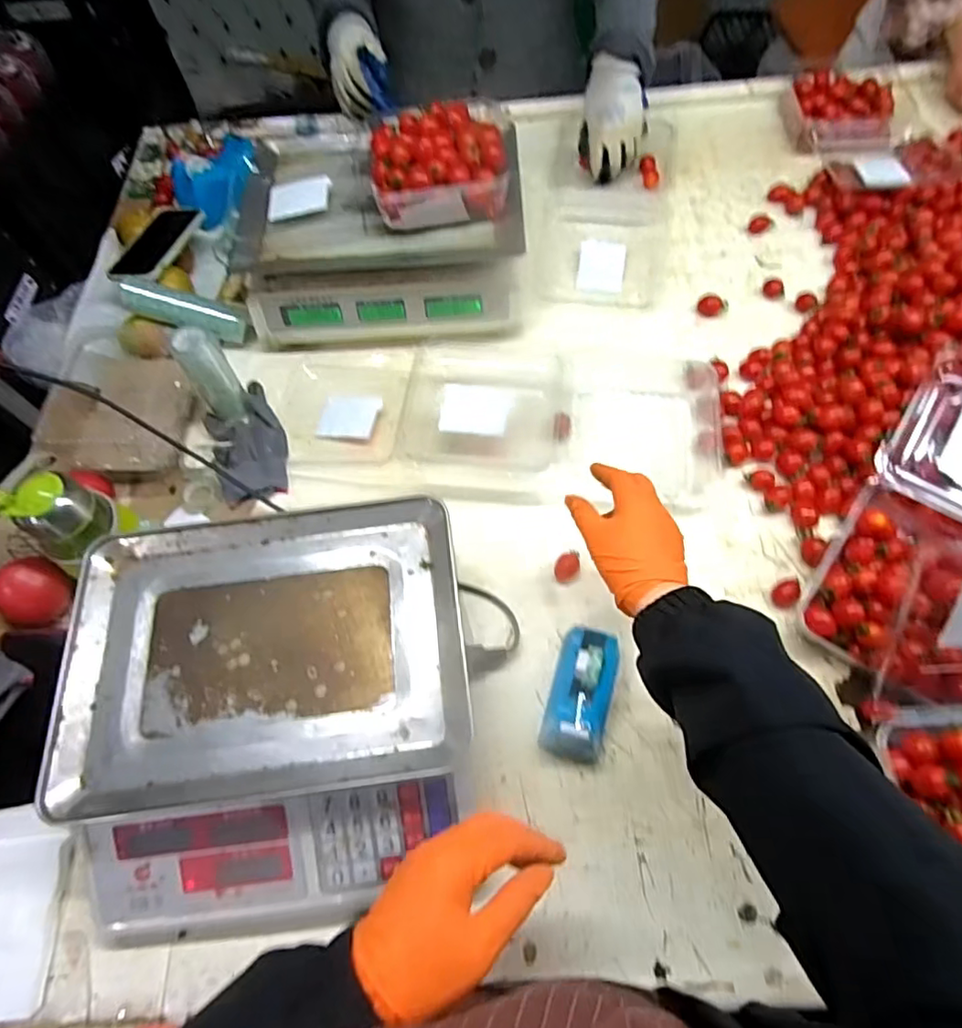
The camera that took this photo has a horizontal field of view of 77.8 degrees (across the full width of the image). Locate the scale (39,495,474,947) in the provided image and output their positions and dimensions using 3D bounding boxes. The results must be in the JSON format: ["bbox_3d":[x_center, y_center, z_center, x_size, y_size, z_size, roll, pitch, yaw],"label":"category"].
[{"bbox_3d":[-0.173,0.166,0.518,0.322,0.105,0.320,-8,63,0],"label":"scale"}]

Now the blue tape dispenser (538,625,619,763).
[{"bbox_3d":[0.089,0.164,0.543,0.061,0.060,0.118,15,78,10],"label":"blue tape dispenser"}]

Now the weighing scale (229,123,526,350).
[{"bbox_3d":[-0.127,-0.388,0.817,0.361,0.144,0.325,-2,62,2],"label":"weighing scale"}]

